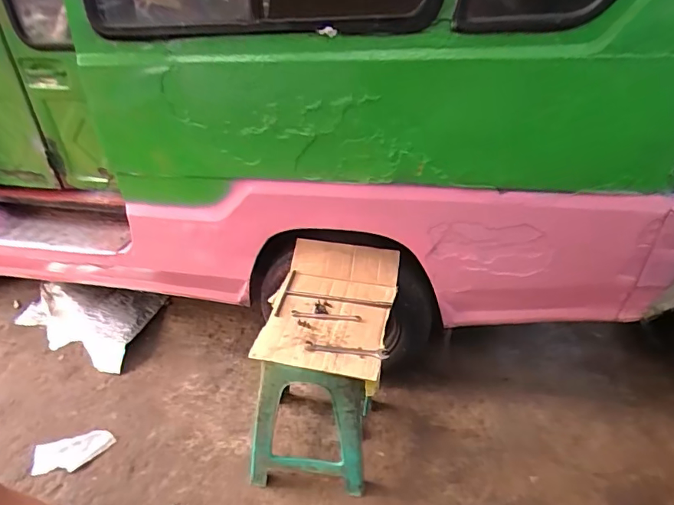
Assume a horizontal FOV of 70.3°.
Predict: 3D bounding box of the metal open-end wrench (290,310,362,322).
[{"bbox_3d":[-0.027,0.169,1.263,0.183,0.007,0.020,5,36,3],"label":"metal open-end wrench"}]

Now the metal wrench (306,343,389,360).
[{"bbox_3d":[0.024,0.236,1.163,0.197,0.005,0.033,5,36,3],"label":"metal wrench"}]

